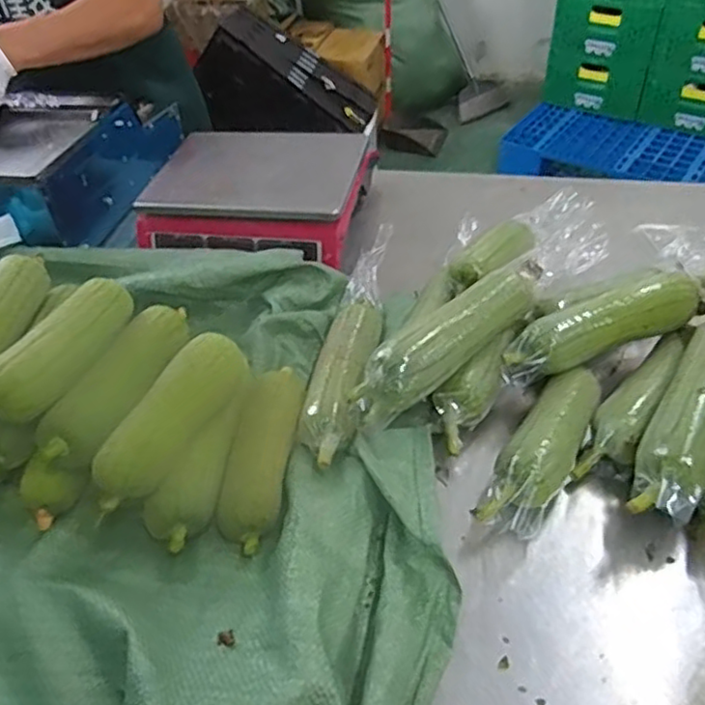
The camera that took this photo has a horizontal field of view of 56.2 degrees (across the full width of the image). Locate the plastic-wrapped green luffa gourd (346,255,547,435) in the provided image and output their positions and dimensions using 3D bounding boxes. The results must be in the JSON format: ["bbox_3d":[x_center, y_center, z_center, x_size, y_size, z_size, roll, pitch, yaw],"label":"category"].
[{"bbox_3d":[0.106,-0.012,0.704,0.273,0.074,0.066,-36,51,-29],"label":"plastic-wrapped green luffa gourd"}]

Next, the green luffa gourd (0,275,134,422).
[{"bbox_3d":[-0.287,-0.003,0.661,0.055,0.057,0.200,12,46,18],"label":"green luffa gourd"}]

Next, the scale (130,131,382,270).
[{"bbox_3d":[-0.137,-0.240,0.979,0.306,0.084,0.260,8,44,14],"label":"scale"}]

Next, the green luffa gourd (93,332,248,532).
[{"bbox_3d":[-0.171,0.062,0.631,0.056,0.049,0.190,17,47,23],"label":"green luffa gourd"}]

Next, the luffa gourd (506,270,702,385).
[{"bbox_3d":[0.267,-0.030,0.715,0.222,0.051,0.059,-17,44,-12],"label":"luffa gourd"}]

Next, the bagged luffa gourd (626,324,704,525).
[{"bbox_3d":[0.316,0.055,0.612,0.062,0.057,0.221,21,49,25],"label":"bagged luffa gourd"}]

